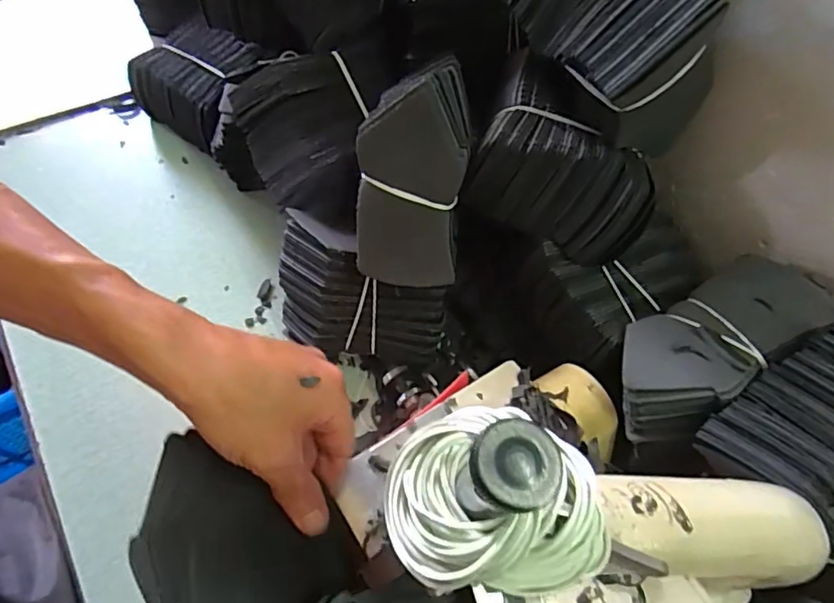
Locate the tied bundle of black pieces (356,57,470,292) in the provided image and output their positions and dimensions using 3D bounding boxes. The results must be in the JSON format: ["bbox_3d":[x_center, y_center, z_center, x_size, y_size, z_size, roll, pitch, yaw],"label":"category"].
[{"bbox_3d":[-0.003,-0.090,0.407,0.080,0.159,0.052,10,24,1],"label":"tied bundle of black pieces"}]

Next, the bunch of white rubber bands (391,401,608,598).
[{"bbox_3d":[0.027,0.062,0.178,0.069,0.032,0.055,-5,63,-7],"label":"bunch of white rubber bands"}]

